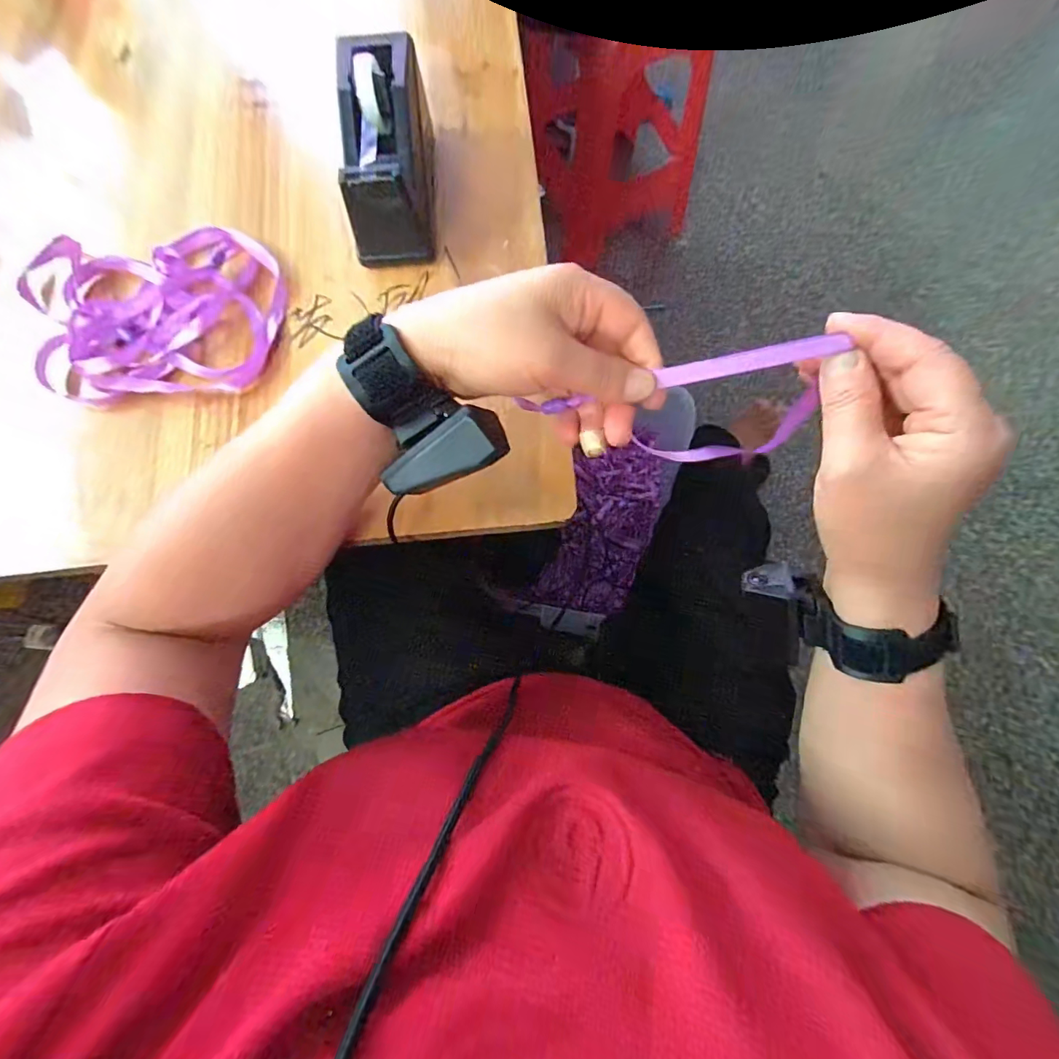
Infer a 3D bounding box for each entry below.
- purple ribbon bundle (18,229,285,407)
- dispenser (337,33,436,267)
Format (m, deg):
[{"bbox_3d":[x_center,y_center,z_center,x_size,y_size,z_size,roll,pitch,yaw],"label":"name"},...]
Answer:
[{"bbox_3d":[-0.292,-0.164,0.339,0.197,0.026,0.133,-3,75,1],"label":"purple ribbon bundle"},{"bbox_3d":[-0.108,-0.282,0.340,0.060,0.073,0.155,-2,75,1],"label":"dispenser"}]

